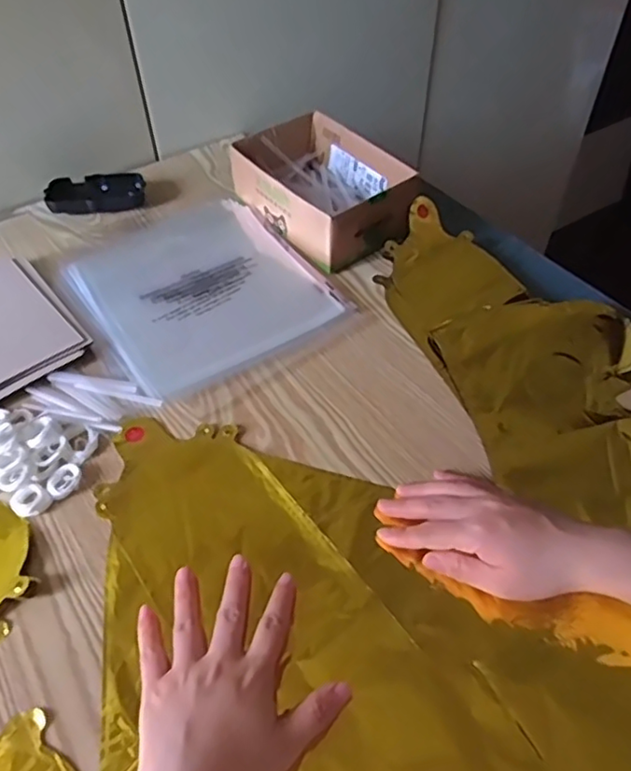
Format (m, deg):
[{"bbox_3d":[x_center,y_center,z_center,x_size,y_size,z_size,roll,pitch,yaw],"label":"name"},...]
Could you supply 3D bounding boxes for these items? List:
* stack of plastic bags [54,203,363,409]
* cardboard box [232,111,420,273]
[{"bbox_3d":[-0.119,-0.105,0.631,0.214,0.011,0.238,-26,54,-20],"label":"stack of plastic bags"},{"bbox_3d":[0.006,-0.216,0.680,0.133,0.066,0.194,-32,57,-24],"label":"cardboard box"}]

